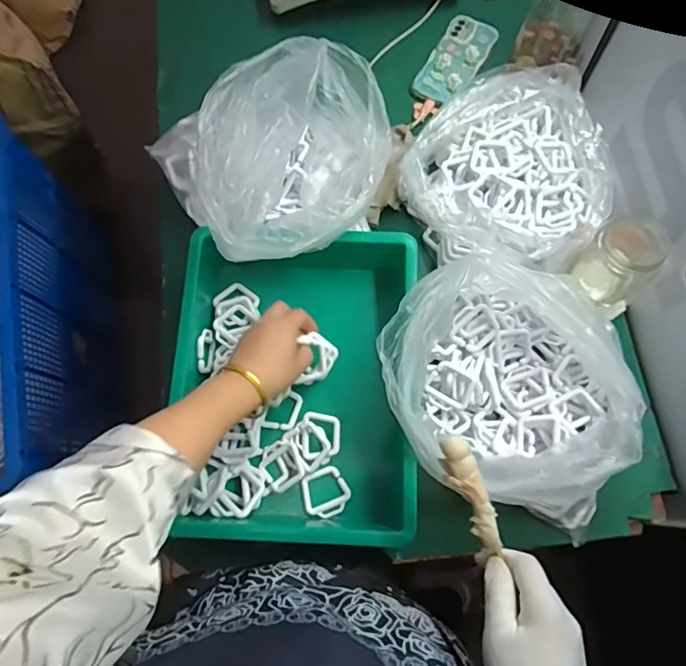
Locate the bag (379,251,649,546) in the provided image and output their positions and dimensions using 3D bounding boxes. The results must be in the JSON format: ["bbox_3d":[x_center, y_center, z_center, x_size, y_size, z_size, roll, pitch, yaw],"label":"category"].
[{"bbox_3d":[0.172,0.054,0.539,0.261,0.126,0.237,39,78,12],"label":"bag"}]

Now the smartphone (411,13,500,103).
[{"bbox_3d":[0.166,-0.405,0.748,0.075,0.015,0.157,32,77,10],"label":"smartphone"}]

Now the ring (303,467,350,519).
[{"bbox_3d":[-0.020,0.185,0.578,0.053,0.005,0.052,-25,74,-6],"label":"ring"}]

